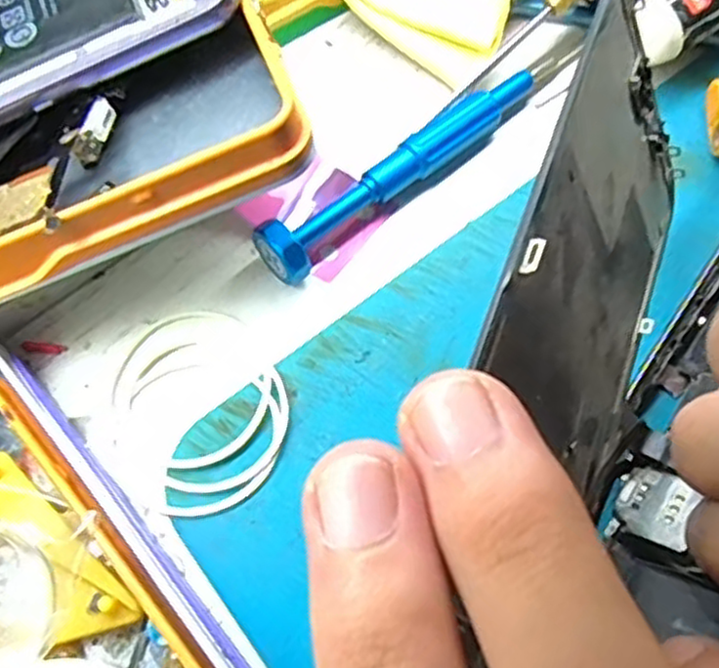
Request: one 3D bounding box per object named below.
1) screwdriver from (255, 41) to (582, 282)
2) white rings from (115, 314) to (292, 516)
[{"bbox_3d":[0.019,-0.050,0.194,0.112,0.017,0.012,-41,71,-16],"label":"screwdriver"},{"bbox_3d":[-0.039,0.017,0.171,0.041,0.004,0.049,-23,67,-9],"label":"white rings"}]

